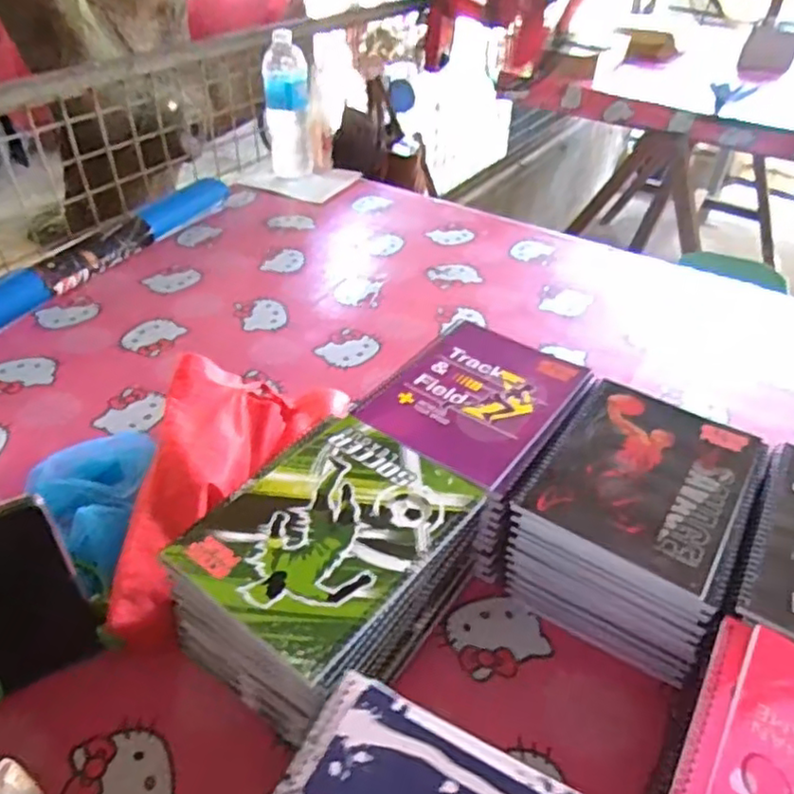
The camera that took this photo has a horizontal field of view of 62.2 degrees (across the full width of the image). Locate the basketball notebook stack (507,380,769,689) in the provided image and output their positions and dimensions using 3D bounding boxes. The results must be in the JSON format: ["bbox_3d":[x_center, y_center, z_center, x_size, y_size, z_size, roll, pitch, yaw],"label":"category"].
[{"bbox_3d":[0.206,0.097,0.570,0.162,0.093,0.199,25,44,25],"label":"basketball notebook stack"}]

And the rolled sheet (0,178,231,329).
[{"bbox_3d":[-0.456,-0.219,0.981,0.059,0.073,0.611,20,43,20],"label":"rolled sheet"}]

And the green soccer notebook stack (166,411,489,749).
[{"bbox_3d":[-0.048,0.143,0.531,0.166,0.125,0.208,24,45,25],"label":"green soccer notebook stack"}]

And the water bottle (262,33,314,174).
[{"bbox_3d":[-0.201,-0.526,1.219,0.080,0.242,0.060,-3,40,-5],"label":"water bottle"}]

